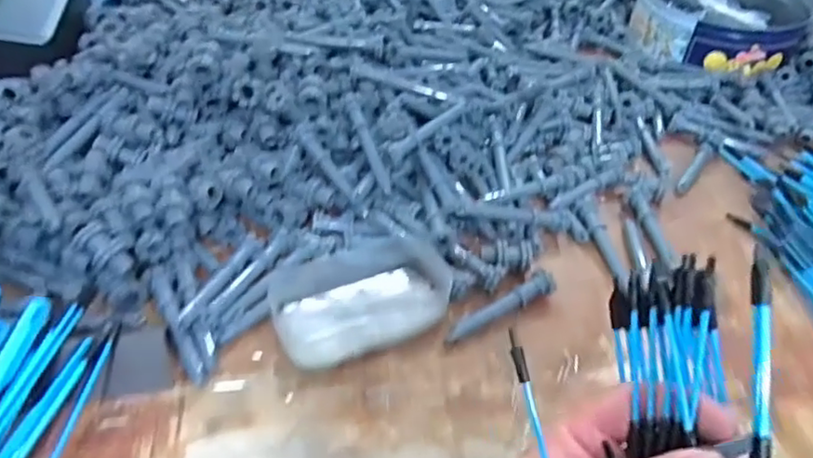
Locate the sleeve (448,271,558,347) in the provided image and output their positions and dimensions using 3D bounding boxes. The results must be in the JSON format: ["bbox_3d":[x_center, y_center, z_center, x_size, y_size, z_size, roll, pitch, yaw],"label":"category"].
[{"bbox_3d":[0.068,0.055,0.450,0.096,0.012,0.015,-26,51,-30],"label":"sleeve"}]

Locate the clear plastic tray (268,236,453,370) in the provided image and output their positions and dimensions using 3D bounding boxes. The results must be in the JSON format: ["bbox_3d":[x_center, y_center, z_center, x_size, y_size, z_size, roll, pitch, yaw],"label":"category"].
[{"bbox_3d":[-0.031,0.042,0.444,0.122,0.023,0.081,-16,47,-21],"label":"clear plastic tray"}]

